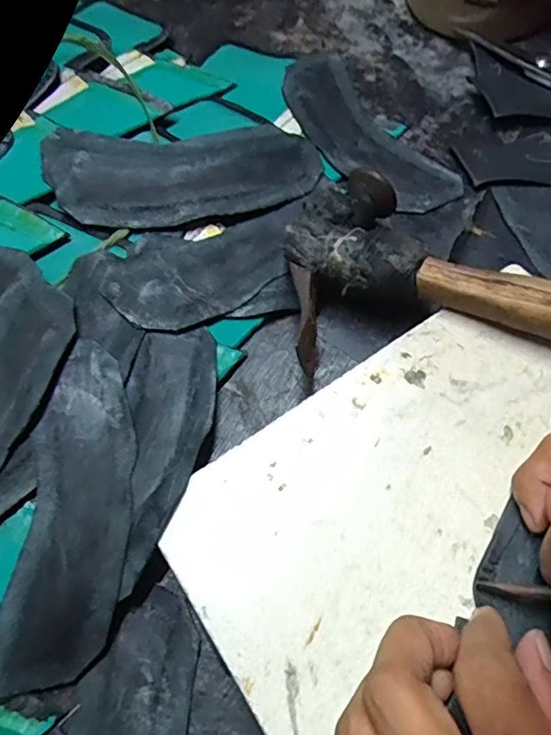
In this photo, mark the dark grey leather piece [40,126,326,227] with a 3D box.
[{"bbox_3d":[-0.051,-0.115,0.311,0.156,0.009,0.069,-9,66,-10],"label":"dark grey leather piece"}]

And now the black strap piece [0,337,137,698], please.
[{"bbox_3d":[-0.086,0.061,0.238,0.050,0.021,0.143,3,64,5],"label":"black strap piece"}]

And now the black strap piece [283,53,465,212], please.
[{"bbox_3d":[0.054,-0.152,0.343,0.057,0.004,0.144,-29,70,-13],"label":"black strap piece"}]

